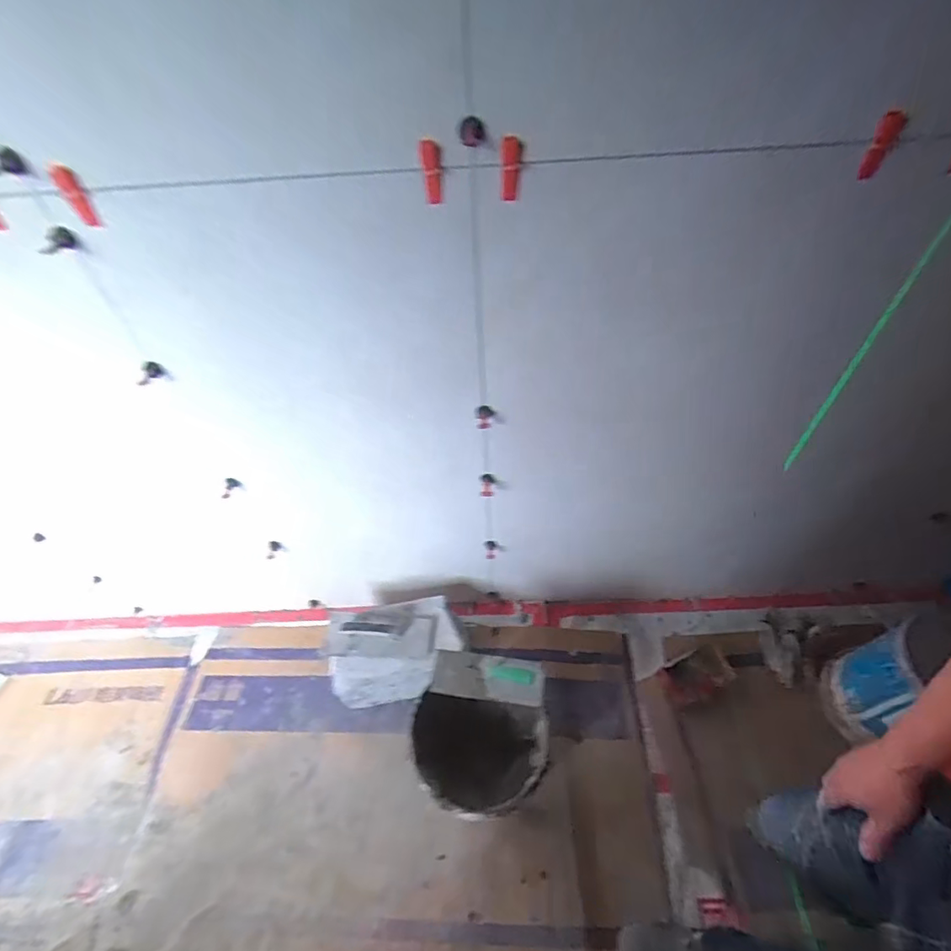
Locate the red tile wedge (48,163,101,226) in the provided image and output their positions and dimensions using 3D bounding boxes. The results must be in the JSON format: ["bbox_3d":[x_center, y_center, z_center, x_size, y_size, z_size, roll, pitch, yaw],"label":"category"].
[{"bbox_3d":[-0.526,-0.367,0.638,0.031,0.074,0.010,11,52,13],"label":"red tile wedge"}]

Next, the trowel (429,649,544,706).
[{"bbox_3d":[0.021,0.434,1.064,0.233,0.056,0.104,4,50,7],"label":"trowel"}]

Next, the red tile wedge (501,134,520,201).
[{"bbox_3d":[0.040,-0.355,0.566,0.021,0.080,0.015,-3,72,2],"label":"red tile wedge"}]

